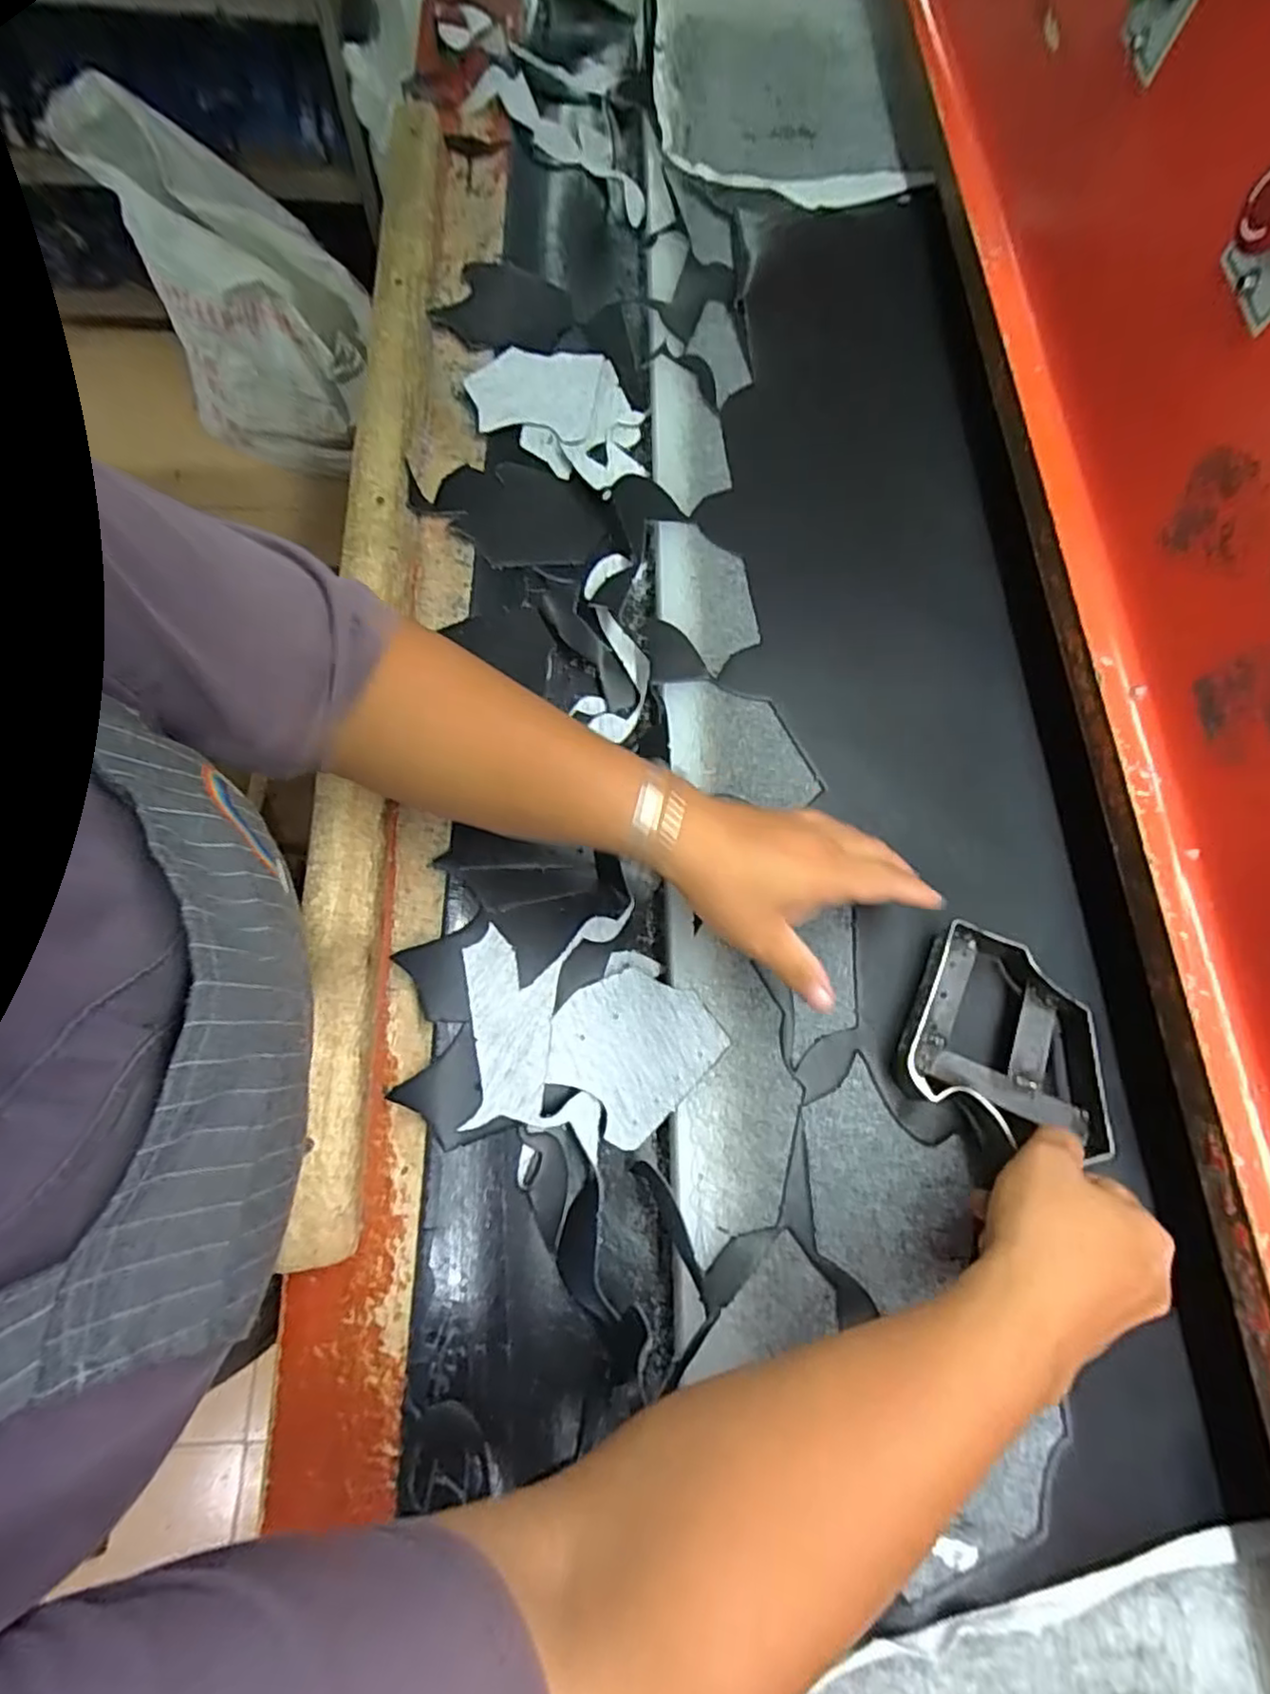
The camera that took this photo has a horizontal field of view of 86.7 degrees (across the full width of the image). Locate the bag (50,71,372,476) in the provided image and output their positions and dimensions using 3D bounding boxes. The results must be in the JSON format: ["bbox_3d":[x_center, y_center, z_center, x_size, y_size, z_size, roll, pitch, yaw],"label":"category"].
[{"bbox_3d":[-0.740,-1.058,1.318,0.371,0.529,0.399,-24,74,-10],"label":"bag"}]

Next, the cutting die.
[{"bbox_3d":[0.220,0.114,0.400,0.111,0.038,0.108,25,72,6],"label":"cutting die"}]

